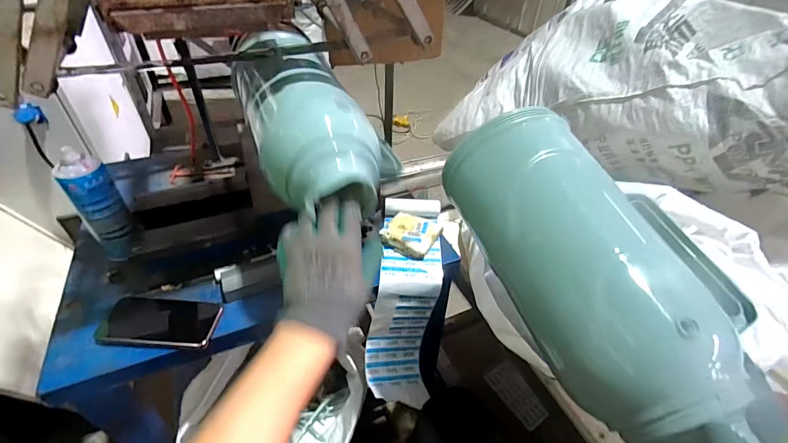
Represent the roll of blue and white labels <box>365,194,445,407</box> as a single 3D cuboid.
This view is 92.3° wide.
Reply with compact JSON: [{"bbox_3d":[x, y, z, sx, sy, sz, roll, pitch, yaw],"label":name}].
[{"bbox_3d":[0.021,0.142,0.710,0.122,0.377,0.128,7,-2,5],"label":"roll of blue and white labels"}]

